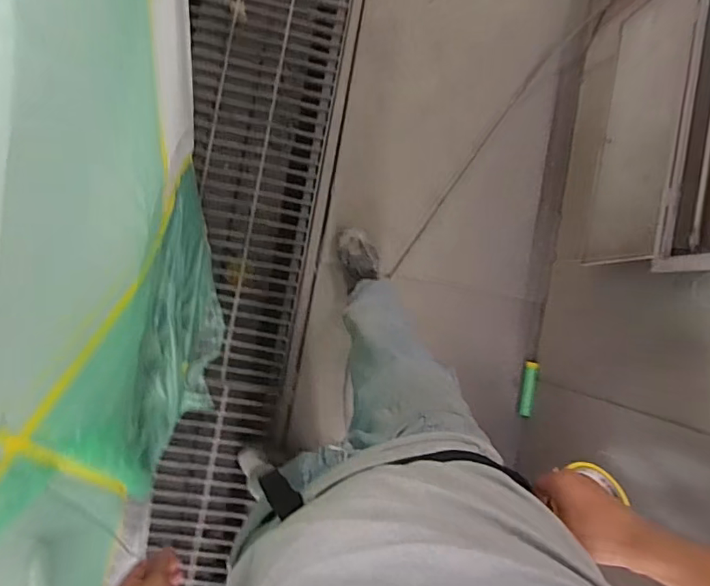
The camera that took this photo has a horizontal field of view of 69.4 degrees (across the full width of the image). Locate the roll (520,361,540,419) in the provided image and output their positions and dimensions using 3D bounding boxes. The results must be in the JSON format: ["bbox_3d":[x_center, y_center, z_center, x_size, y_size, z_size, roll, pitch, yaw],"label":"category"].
[{"bbox_3d":[0.524,0.289,1.543,0.026,0.035,0.167,10,88,-8],"label":"roll"}]

